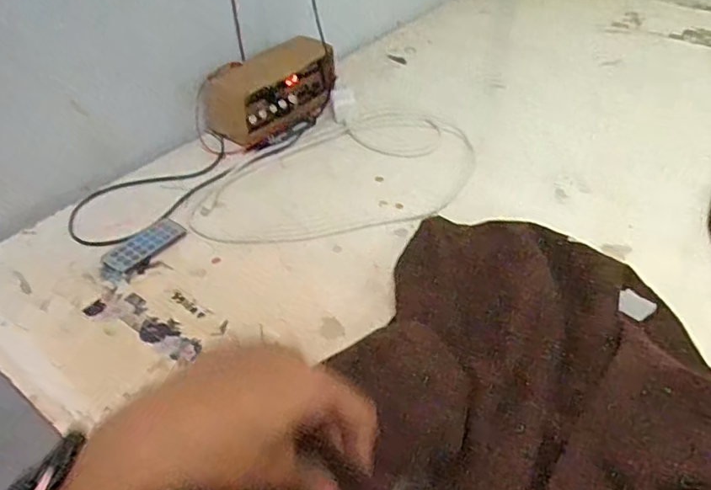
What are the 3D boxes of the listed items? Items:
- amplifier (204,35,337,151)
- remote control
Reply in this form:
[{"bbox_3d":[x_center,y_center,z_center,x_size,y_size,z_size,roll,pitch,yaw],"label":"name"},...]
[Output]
[{"bbox_3d":[-0.102,-0.207,0.790,0.069,0.083,0.202,32,52,34],"label":"amplifier"},{"bbox_3d":[-0.223,-0.001,0.622,0.045,0.004,0.086,24,48,28],"label":"remote control"}]

